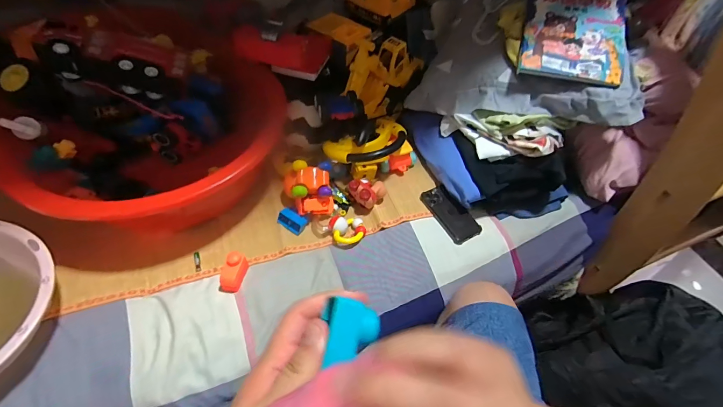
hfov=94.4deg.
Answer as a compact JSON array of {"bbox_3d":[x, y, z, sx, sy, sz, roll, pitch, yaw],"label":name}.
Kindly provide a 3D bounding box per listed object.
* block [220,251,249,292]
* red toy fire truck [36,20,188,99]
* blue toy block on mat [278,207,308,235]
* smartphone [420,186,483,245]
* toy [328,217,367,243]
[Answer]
[{"bbox_3d":[-0.239,0.129,0.629,0.035,0.053,0.062,11,54,3],"label":"block"},{"bbox_3d":[-0.522,-0.304,0.722,0.265,0.101,0.090,0,53,-24],"label":"red toy fire truck"},{"bbox_3d":[-0.147,0.036,0.715,0.056,0.029,0.040,30,57,16],"label":"blue toy block on mat"},{"bbox_3d":[0.196,0.022,0.754,0.065,0.017,0.147,-26,60,-22],"label":"smartphone"},{"bbox_3d":[-0.029,0.053,0.705,0.075,0.037,0.059,-8,55,-11],"label":"toy"}]

